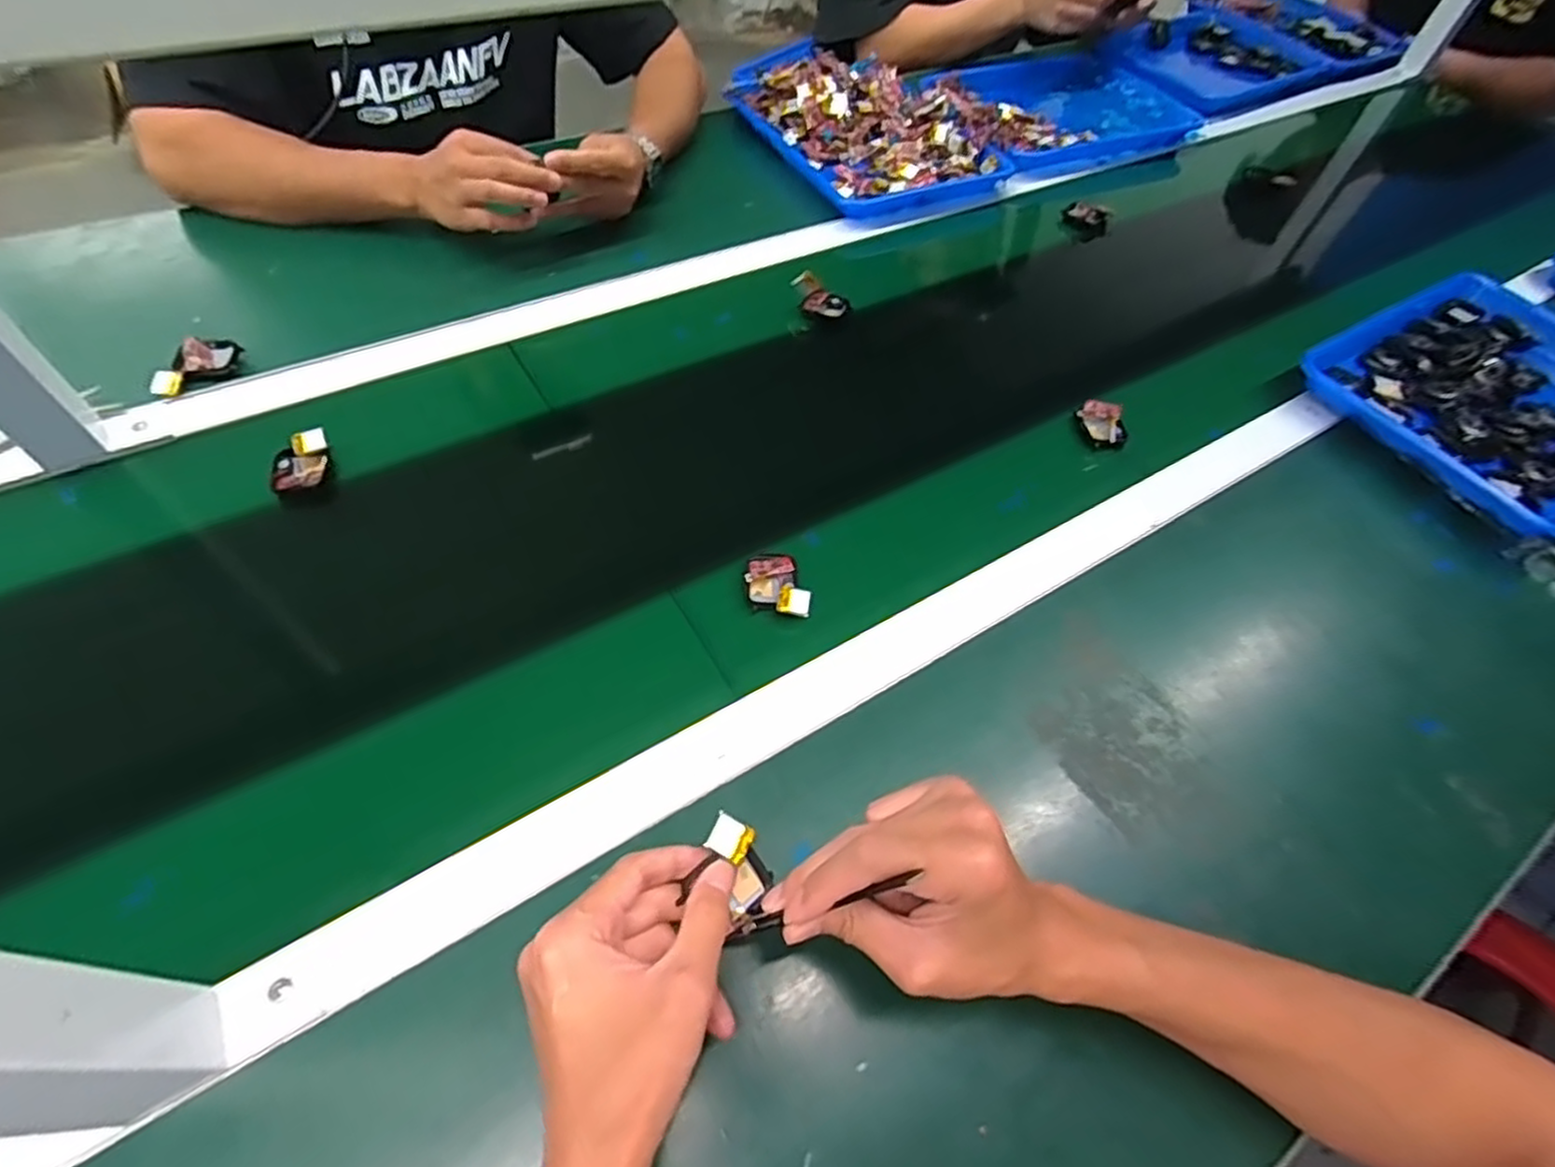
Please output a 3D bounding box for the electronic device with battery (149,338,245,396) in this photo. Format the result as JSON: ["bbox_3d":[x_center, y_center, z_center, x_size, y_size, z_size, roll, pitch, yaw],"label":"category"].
[{"bbox_3d":[-0.464,-0.175,0.562,0.029,0.024,0.067,41,61,21],"label":"electronic device with battery"}]

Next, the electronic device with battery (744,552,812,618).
[{"bbox_3d":[0.000,0.002,0.497,0.042,0.017,0.055,-1,55,-6],"label":"electronic device with battery"}]

